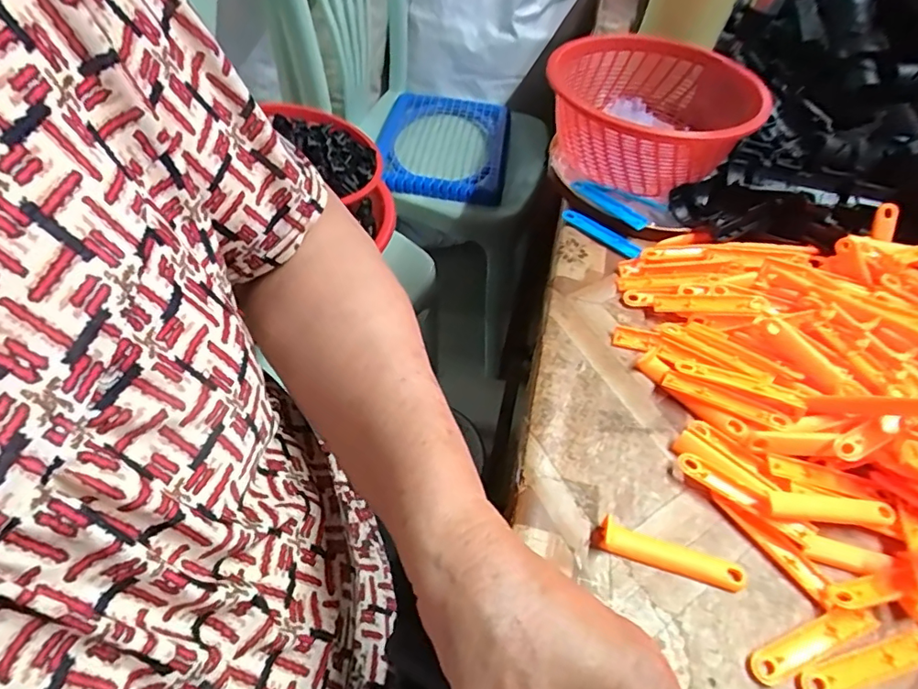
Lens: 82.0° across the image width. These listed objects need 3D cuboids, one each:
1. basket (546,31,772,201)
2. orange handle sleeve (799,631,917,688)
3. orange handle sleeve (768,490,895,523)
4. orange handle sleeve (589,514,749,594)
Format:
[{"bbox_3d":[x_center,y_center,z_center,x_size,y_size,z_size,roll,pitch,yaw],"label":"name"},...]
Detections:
[{"bbox_3d":[0.169,-0.202,0.475,0.174,0.079,0.187,39,56,24],"label":"basket"},{"bbox_3d":[0.196,0.154,0.252,0.073,0.004,0.015,-8,51,-14],"label":"orange handle sleeve"},{"bbox_3d":[0.206,0.090,0.289,0.072,0.006,0.014,5,50,-2],"label":"orange handle sleeve"},{"bbox_3d":[0.110,0.112,0.277,0.079,0.006,0.016,19,50,9],"label":"orange handle sleeve"}]

